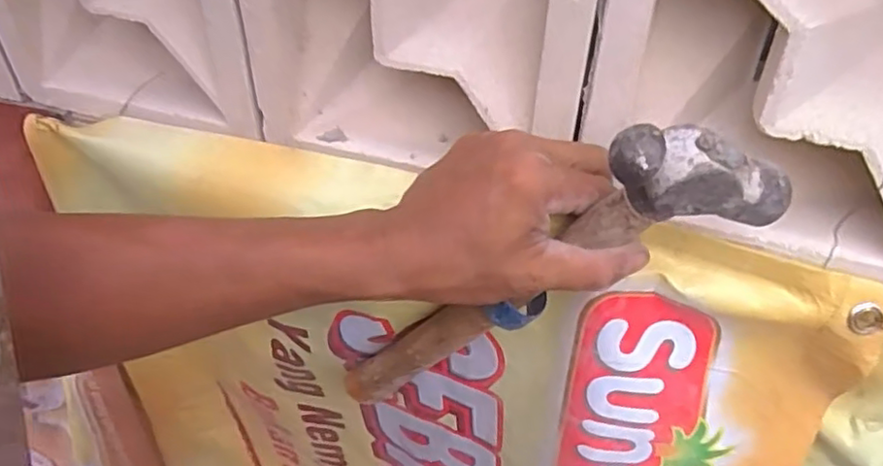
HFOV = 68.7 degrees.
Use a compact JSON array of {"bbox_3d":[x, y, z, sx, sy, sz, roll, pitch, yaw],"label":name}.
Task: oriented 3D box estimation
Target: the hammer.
[{"bbox_3d":[0.031,0.043,0.385,0.081,0.329,0.054,43,46,-8],"label":"hammer"}]

